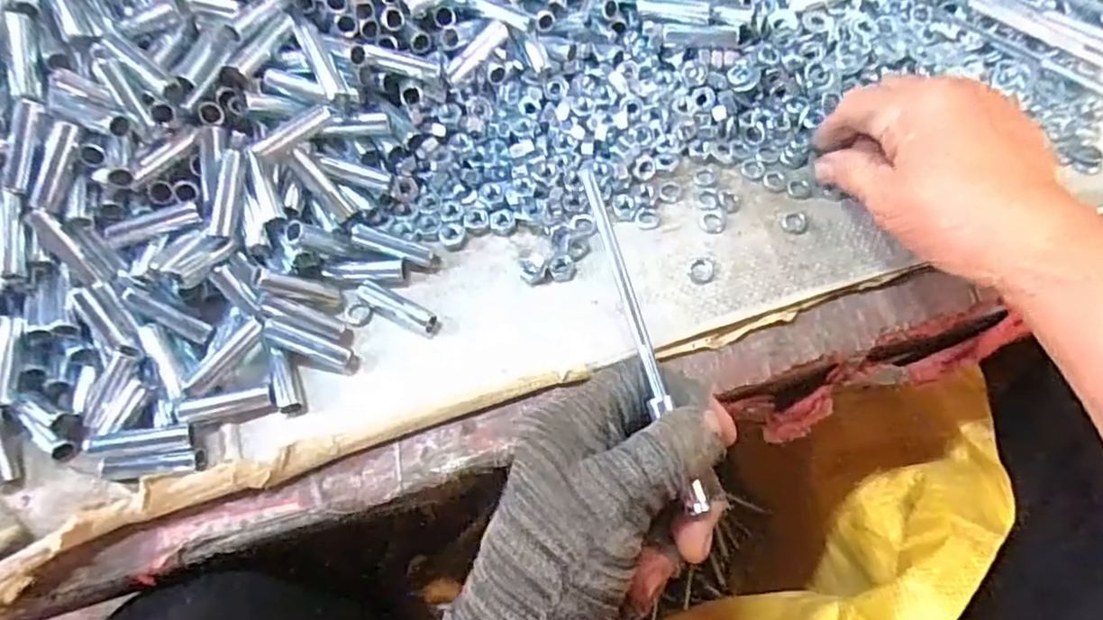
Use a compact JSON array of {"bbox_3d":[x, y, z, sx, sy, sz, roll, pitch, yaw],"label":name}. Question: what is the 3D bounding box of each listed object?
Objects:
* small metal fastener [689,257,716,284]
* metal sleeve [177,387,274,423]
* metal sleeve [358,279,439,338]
[{"bbox_3d":[0.079,-0.021,0.344,0.013,0.004,0.015,21,67,11],"label":"small metal fastener"},{"bbox_3d":[-0.157,0.047,0.318,0.041,0.008,0.013,-6,61,-30],"label":"metal sleeve"},{"bbox_3d":[-0.080,-0.001,0.340,0.046,0.007,0.011,25,68,13],"label":"metal sleeve"}]

